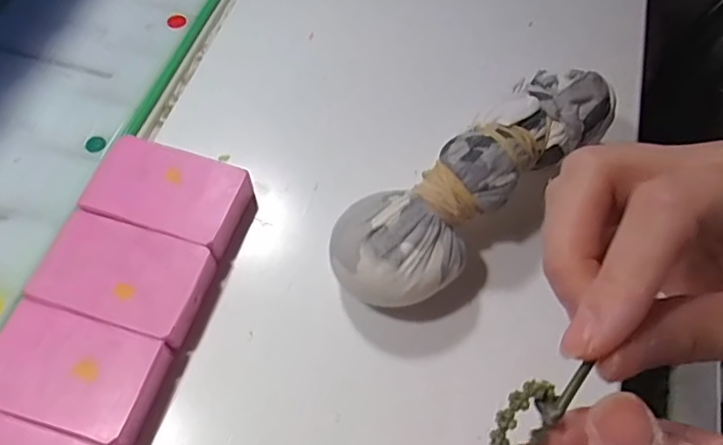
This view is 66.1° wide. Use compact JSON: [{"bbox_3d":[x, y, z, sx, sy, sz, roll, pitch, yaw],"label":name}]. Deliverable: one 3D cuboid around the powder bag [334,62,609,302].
[{"bbox_3d":[0.051,-0.017,0.260,0.146,0.052,0.051,-36,69,-19],"label":"powder bag"}]

